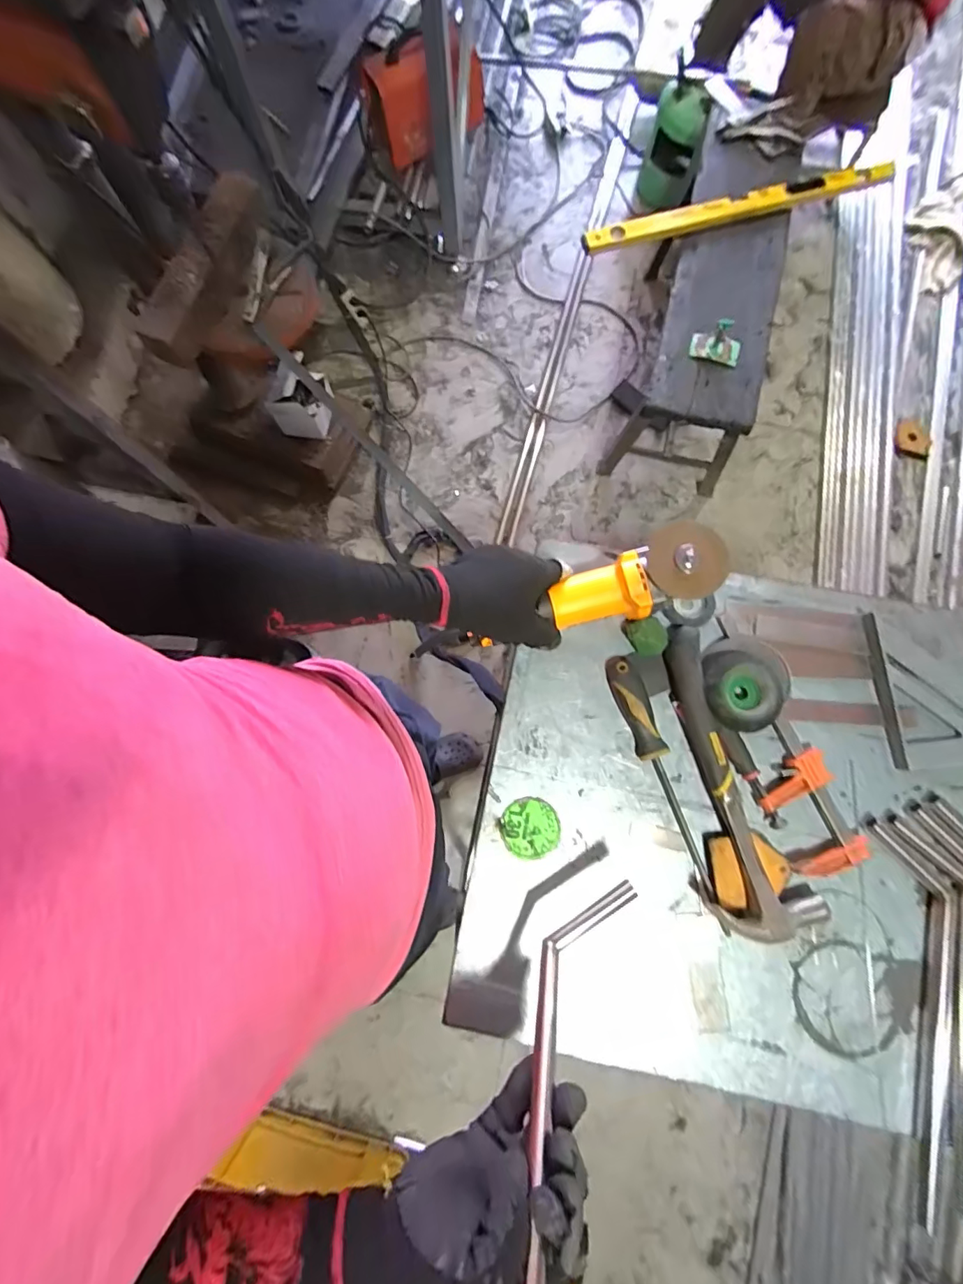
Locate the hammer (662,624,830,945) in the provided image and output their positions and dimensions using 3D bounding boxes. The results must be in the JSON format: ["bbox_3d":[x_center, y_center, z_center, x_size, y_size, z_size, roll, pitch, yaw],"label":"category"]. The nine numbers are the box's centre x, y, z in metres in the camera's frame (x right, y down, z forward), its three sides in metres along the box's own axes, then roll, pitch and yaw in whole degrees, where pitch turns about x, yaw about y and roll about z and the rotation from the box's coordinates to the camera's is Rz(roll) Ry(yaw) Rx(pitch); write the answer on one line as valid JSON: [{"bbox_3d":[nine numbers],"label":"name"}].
[{"bbox_3d":[0.250,0.147,0.536,0.105,0.033,0.328,-19,79,-3],"label":"hammer"}]

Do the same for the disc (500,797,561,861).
[{"bbox_3d":[0.055,0.208,0.557,0.063,0.007,0.064,0,79,1],"label":"disc"}]

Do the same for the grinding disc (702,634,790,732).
[{"bbox_3d":[0.295,0.045,0.561,0.101,0.050,0.102,0,79,1],"label":"grinding disc"}]

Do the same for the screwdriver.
[{"bbox_3d":[0.199,0.158,0.550,0.039,0.031,0.296,-16,79,-2],"label":"screwdriver"}]

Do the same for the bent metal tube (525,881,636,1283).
[{"bbox_3d":[0.054,0.355,0.374,0.068,0.021,0.356,3,42,26],"label":"bent metal tube"}]

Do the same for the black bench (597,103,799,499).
[{"bbox_3d":[0.612,-0.880,1.414,0.315,0.394,0.889,13,81,3],"label":"black bench"}]

